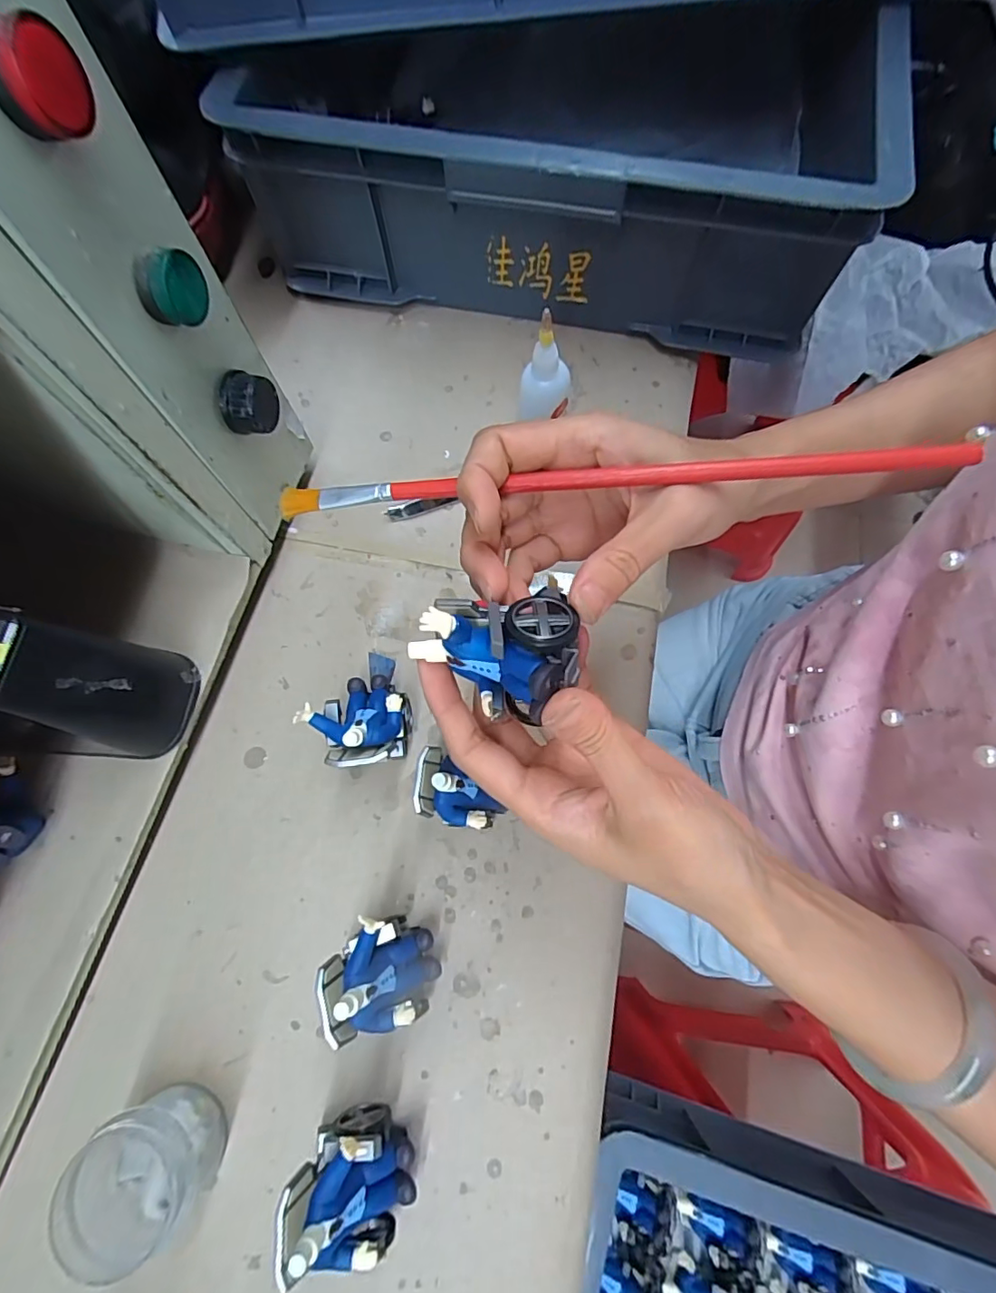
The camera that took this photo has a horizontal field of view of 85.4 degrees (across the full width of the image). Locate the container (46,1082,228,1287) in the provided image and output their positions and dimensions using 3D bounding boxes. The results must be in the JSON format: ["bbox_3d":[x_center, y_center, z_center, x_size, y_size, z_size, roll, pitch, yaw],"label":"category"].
[{"bbox_3d":[-0.159,0.240,0.247,0.050,0.050,0.048,0,72,1],"label":"container"}]

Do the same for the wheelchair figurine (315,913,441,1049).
[{"bbox_3d":[-0.056,0.158,0.263,0.048,0.065,0.046,-3,72,0],"label":"wheelchair figurine"}]

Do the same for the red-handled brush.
[{"bbox_3d":[0.034,-0.065,0.209,0.256,0.005,0.010,-1,72,11],"label":"red-handled brush"}]

